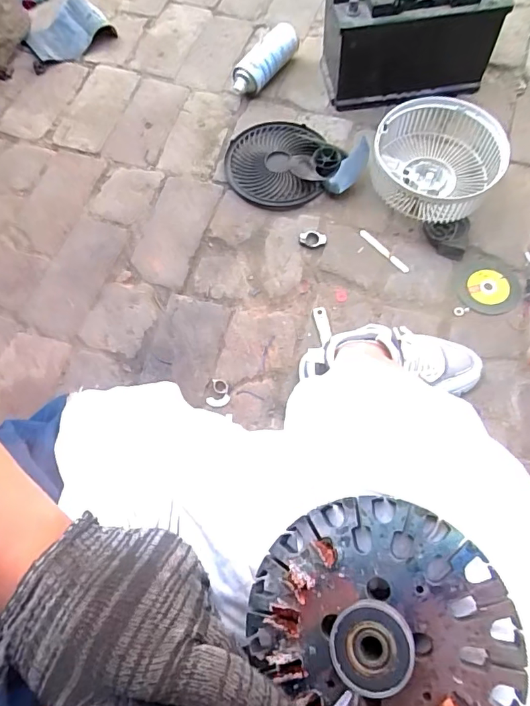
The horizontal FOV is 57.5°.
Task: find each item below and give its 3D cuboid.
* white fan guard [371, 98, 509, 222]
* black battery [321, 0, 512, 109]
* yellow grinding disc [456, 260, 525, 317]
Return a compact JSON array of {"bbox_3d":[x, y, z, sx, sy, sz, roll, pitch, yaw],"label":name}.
[{"bbox_3d":[0.296,-0.329,0.850,0.206,0.110,0.197,-1,69,3],"label":"white fan guard"},{"bbox_3d":[0.271,-0.596,0.917,0.291,0.206,0.161,-13,69,-2],"label":"black battery"},{"bbox_3d":[0.379,-0.112,0.815,0.095,0.012,0.099,-1,69,3],"label":"yellow grinding disc"}]

